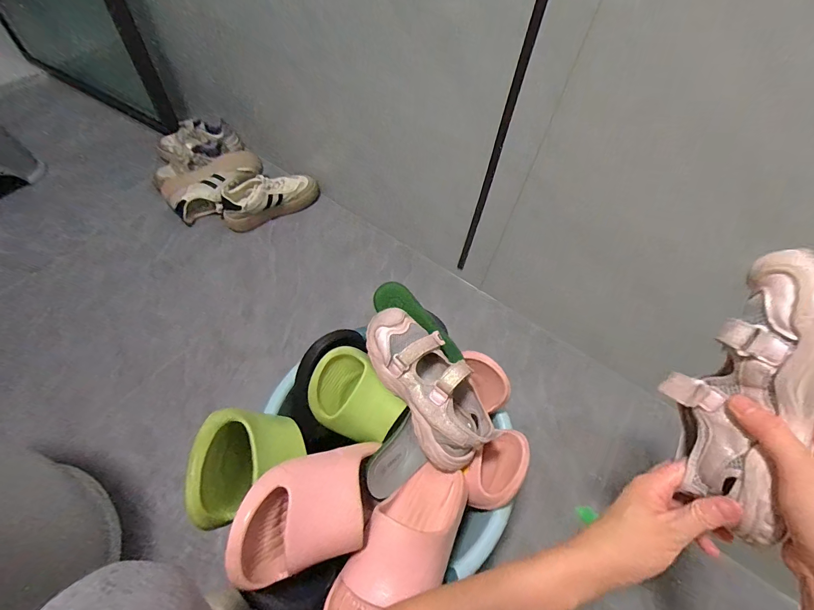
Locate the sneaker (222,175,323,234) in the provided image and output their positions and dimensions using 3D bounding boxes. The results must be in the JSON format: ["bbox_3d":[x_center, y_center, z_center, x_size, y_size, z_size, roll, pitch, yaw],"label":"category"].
[{"bbox_3d":[-0.360,-0.290,0.983,0.255,0.104,0.099,-33,65,-24],"label":"sneaker"}]

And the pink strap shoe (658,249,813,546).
[{"bbox_3d":[0.260,0.065,0.291,0.067,0.072,0.210,12,102,6],"label":"pink strap shoe"}]

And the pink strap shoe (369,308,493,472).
[{"bbox_3d":[0.030,0.104,0.502,0.095,0.088,0.224,-30,79,-18],"label":"pink strap shoe"}]

